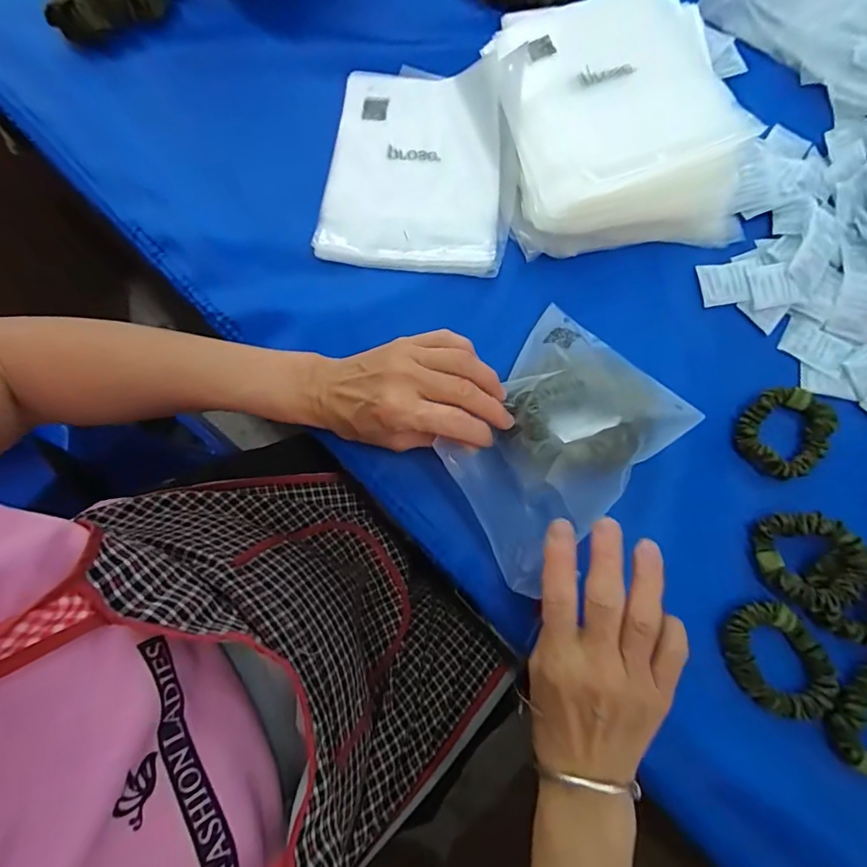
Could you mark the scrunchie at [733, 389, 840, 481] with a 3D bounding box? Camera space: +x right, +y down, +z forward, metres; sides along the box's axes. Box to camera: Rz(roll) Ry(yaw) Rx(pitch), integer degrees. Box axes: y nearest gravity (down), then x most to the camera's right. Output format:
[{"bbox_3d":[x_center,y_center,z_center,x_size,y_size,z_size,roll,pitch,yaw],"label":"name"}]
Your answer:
[{"bbox_3d":[0.251,-0.002,0.349,0.056,0.019,0.066,42,82,9],"label":"scrunchie"}]

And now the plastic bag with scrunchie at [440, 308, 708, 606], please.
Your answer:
[{"bbox_3d":[0.082,0.001,0.324,0.165,0.037,0.124,-44,81,-8],"label":"plastic bag with scrunchie"}]

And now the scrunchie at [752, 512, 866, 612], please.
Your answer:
[{"bbox_3d":[0.249,0.082,0.322,0.054,0.021,0.062,-24,79,-4],"label":"scrunchie"}]

